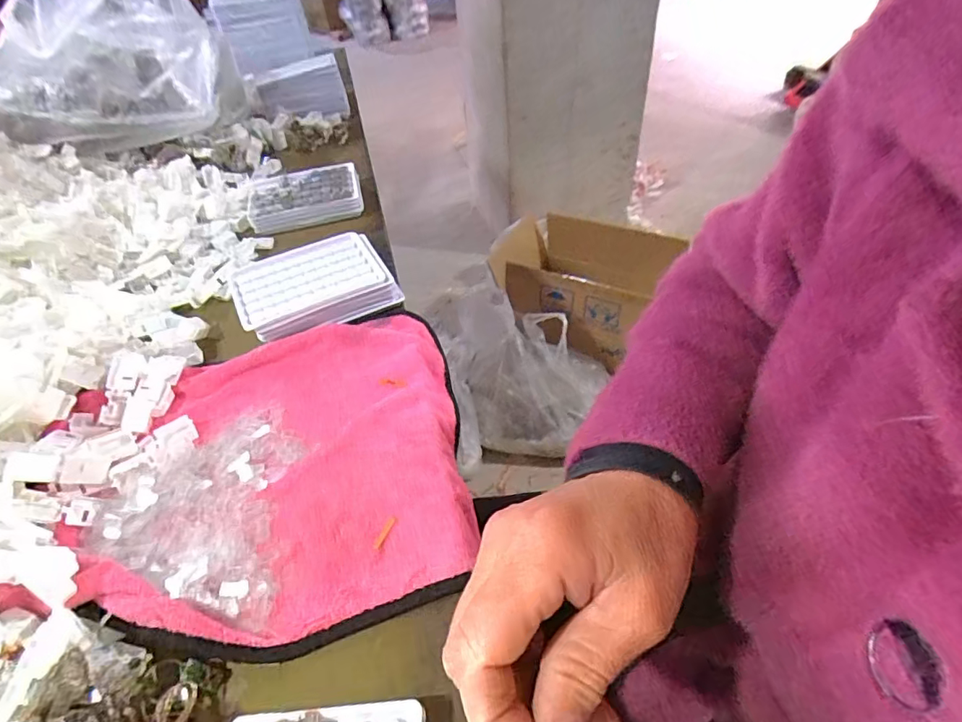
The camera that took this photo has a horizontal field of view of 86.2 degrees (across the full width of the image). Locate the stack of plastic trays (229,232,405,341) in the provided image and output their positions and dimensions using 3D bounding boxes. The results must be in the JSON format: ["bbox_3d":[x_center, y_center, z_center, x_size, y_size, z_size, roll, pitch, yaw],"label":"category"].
[{"bbox_3d":[-0.160,-0.073,0.490,0.139,0.035,0.096,-24,48,-16],"label":"stack of plastic trays"}]

